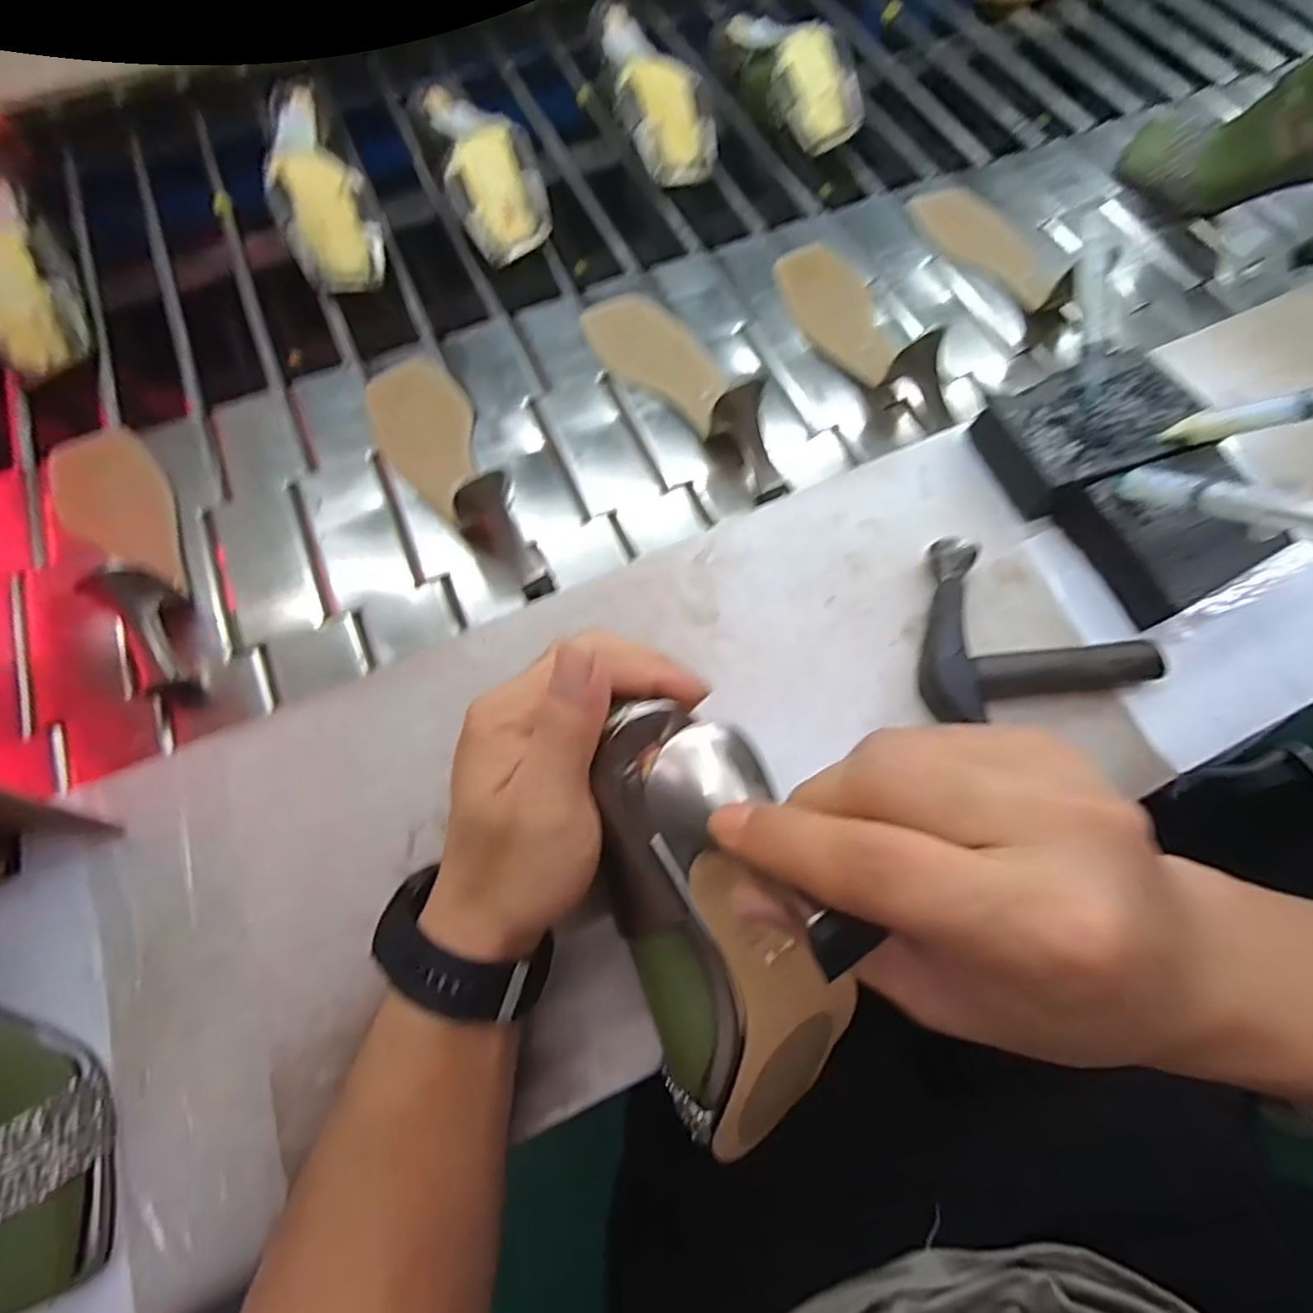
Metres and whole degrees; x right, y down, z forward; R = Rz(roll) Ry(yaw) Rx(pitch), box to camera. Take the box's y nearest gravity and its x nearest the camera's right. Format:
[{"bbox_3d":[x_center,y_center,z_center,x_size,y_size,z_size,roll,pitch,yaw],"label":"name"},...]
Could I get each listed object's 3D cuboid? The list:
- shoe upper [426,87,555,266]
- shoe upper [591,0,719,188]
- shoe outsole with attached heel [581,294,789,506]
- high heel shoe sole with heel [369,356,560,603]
[{"bbox_3d":[-0.156,-0.443,0.581,0.079,0.065,0.200,-20,70,-8],"label":"shoe upper"},{"bbox_3d":[-0.007,-0.551,0.626,0.080,0.071,0.209,-15,69,-6],"label":"shoe upper"},{"bbox_3d":[0.029,-0.223,0.495,0.066,0.060,0.235,-38,73,-14],"label":"shoe outsole with attached heel"},{"bbox_3d":[-0.157,-0.145,0.463,0.071,0.057,0.241,-24,70,-9],"label":"high heel shoe sole with heel"}]

